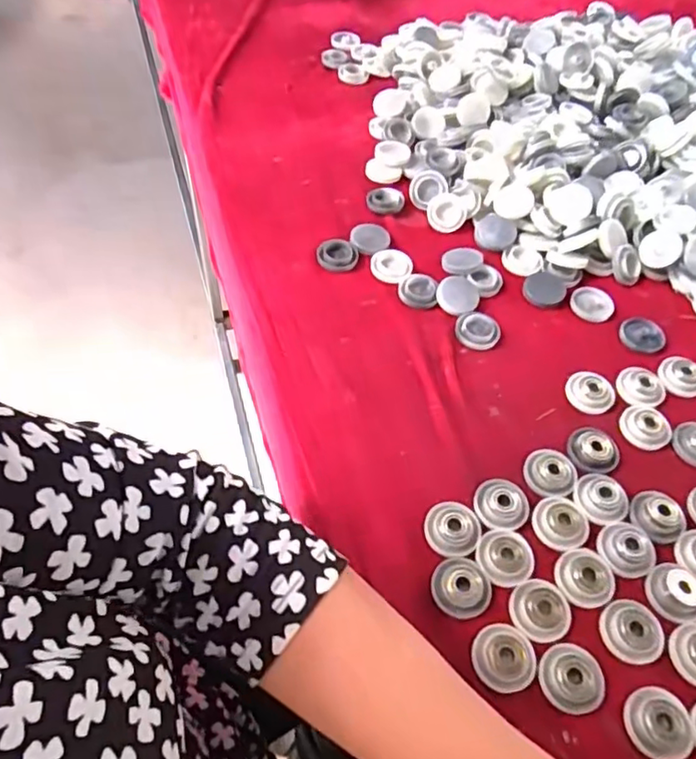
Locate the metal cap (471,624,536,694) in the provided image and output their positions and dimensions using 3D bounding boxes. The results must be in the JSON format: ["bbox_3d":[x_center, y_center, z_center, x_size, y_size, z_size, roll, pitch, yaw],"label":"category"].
[{"bbox_3d":[0.085,0.150,0.326,0.031,0.011,0.033,3,53,-3],"label":"metal cap"}]

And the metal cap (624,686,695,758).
[{"bbox_3d":[0.163,0.180,0.315,0.031,0.007,0.033,3,53,-3],"label":"metal cap"}]

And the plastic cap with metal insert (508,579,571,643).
[{"bbox_3d":[0.109,0.130,0.342,0.028,0.011,0.033,-29,61,-24],"label":"plastic cap with metal insert"}]

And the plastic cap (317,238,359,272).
[{"bbox_3d":[-0.010,-0.105,0.502,0.033,0.005,0.034,3,53,-3],"label":"plastic cap"}]

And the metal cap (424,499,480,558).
[{"bbox_3d":[0.065,0.090,0.368,0.033,0.008,0.036,3,53,-3],"label":"metal cap"}]

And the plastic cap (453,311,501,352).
[{"bbox_3d":[0.102,-0.039,0.469,0.034,0.005,0.035,3,53,-3],"label":"plastic cap"}]

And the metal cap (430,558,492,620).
[{"bbox_3d":[0.066,0.120,0.347,0.032,0.009,0.032,3,53,-3],"label":"metal cap"}]

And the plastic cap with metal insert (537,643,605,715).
[{"bbox_3d":[0.121,0.162,0.326,0.033,0.010,0.032,3,53,-3],"label":"plastic cap with metal insert"}]

